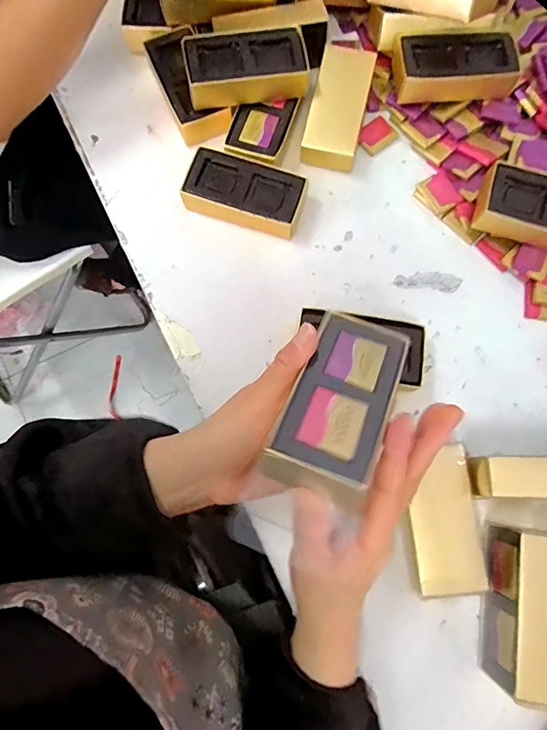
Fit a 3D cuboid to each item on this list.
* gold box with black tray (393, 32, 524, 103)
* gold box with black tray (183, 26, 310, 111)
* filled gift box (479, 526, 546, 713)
[{"bbox_3d":[0.184,-0.298,0.445,0.126,0.036,0.065,-7,78,-1],"label":"gold box with black tray"},{"bbox_3d":[-0.026,-0.289,0.428,0.112,0.032,0.068,-12,77,-3],"label":"gold box with black tray"},{"bbox_3d":[0.190,0.187,0.339,0.032,0.057,0.111,9,79,3],"label":"filled gift box"}]

